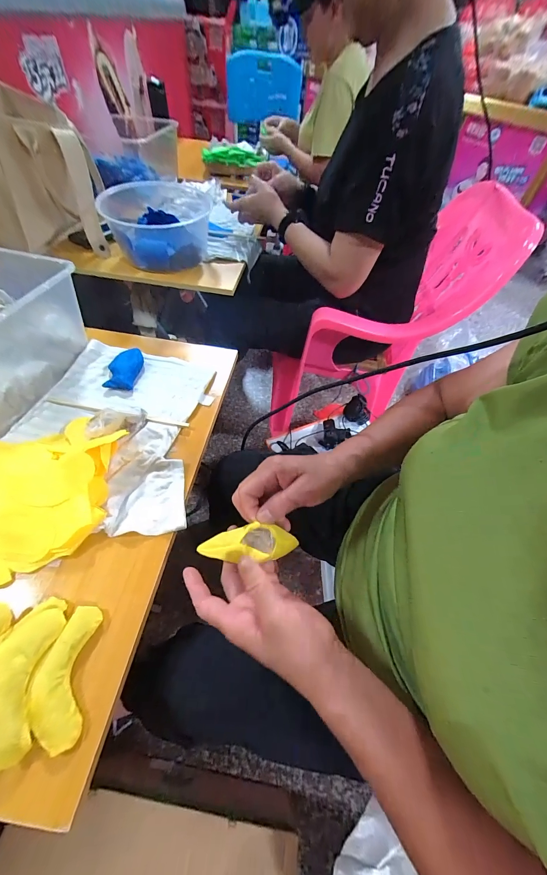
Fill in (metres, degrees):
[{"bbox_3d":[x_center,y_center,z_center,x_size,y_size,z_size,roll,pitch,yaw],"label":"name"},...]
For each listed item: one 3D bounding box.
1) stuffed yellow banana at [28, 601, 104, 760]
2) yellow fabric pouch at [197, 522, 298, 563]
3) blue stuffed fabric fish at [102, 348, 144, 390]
[{"bbox_3d":[-0.194,0.221,0.283,0.042,0.029,0.106,-3,54,-8],"label":"stuffed yellow banana"},{"bbox_3d":[-0.021,0.106,0.299,0.100,0.034,0.029,1,53,-13],"label":"yellow fabric pouch"},{"bbox_3d":[-0.256,-0.120,0.519,0.050,0.013,0.090,1,53,-5],"label":"blue stuffed fabric fish"}]

